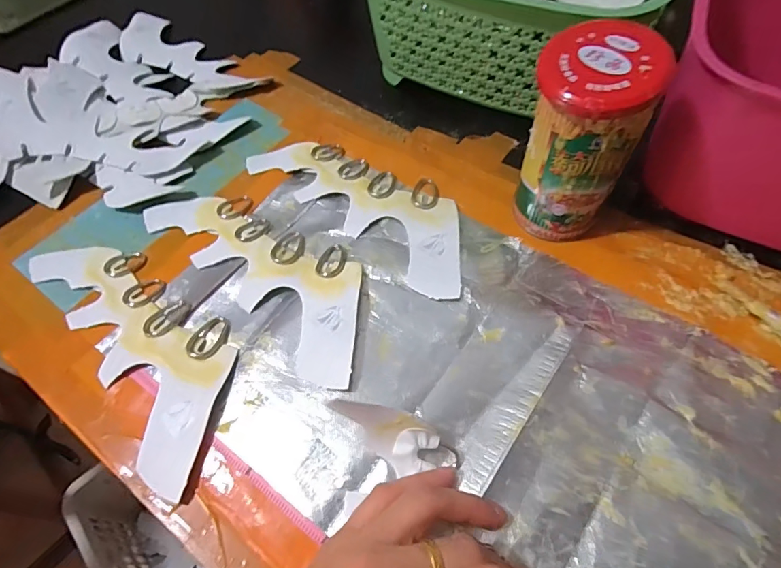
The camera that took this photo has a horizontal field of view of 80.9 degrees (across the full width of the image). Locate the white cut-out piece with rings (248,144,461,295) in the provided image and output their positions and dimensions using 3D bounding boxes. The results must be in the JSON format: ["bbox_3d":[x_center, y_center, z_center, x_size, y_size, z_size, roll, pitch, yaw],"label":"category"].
[{"bbox_3d":[-0.020,-0.067,0.363,0.207,0.006,0.081,33,64,20],"label":"white cut-out piece with rings"}]

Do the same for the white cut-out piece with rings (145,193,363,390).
[{"bbox_3d":[-0.091,-0.016,0.328,0.208,0.011,0.081,33,64,20],"label":"white cut-out piece with rings"}]

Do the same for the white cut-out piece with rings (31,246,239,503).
[{"bbox_3d":[-0.164,0.030,0.303,0.079,0.010,0.208,-38,64,-20],"label":"white cut-out piece with rings"}]

